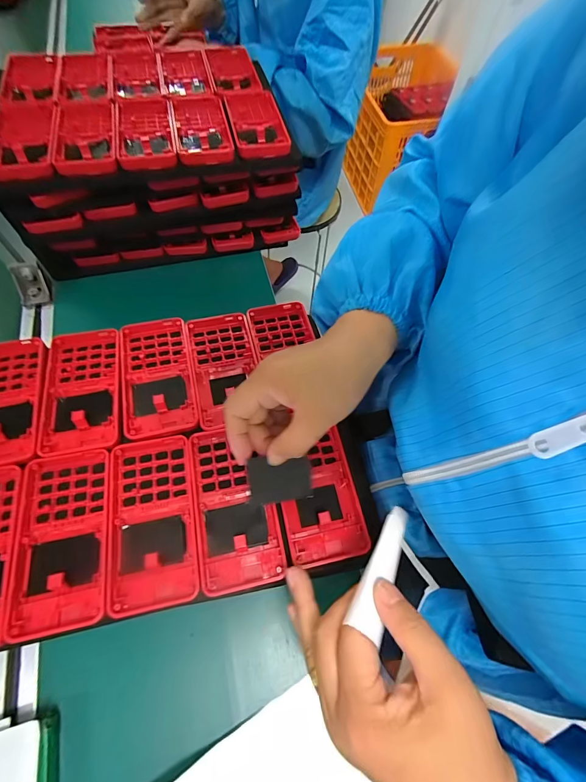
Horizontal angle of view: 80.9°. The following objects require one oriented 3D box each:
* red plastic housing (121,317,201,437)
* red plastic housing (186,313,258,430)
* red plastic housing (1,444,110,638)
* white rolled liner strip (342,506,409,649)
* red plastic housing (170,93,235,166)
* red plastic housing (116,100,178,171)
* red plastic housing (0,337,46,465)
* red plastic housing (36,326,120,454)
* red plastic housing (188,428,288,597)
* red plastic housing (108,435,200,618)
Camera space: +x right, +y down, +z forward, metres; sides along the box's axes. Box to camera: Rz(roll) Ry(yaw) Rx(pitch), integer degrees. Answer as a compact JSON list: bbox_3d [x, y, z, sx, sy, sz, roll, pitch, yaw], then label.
[{"bbox_3d":[-0.128,-0.015,0.322,0.062,0.019,0.123,-12,64,-10],"label":"red plastic housing"},{"bbox_3d":[-0.066,-0.023,0.330,0.061,0.011,0.121,-11,64,-9],"label":"red plastic housing"},{"bbox_3d":[-0.172,0.107,0.255,0.062,0.011,0.122,-10,64,-9],"label":"red plastic housing"},{"bbox_3d":[0.057,0.110,0.216,0.018,0.006,0.082,30,47,11],"label":"white rolled liner strip"},{"bbox_3d":[-0.108,-0.312,0.403,0.060,0.014,0.134,-12,65,-8],"label":"red plastic housing"},{"bbox_3d":[-0.168,-0.298,0.394,0.060,0.013,0.128,-11,64,-7],"label":"red plastic housing"},{"bbox_3d":[-0.259,0.008,0.304,0.070,0.016,0.127,-10,64,-9],"label":"red plastic housing"},{"bbox_3d":[-0.192,-0.003,0.311,0.063,0.016,0.123,-10,64,-9],"label":"red plastic housing"},{"bbox_3d":[-0.047,0.088,0.274,0.063,0.010,0.121,-10,64,-9],"label":"red plastic housing"},{"bbox_3d":[-0.109,0.098,0.267,0.062,0.012,0.121,-10,64,-9],"label":"red plastic housing"}]

